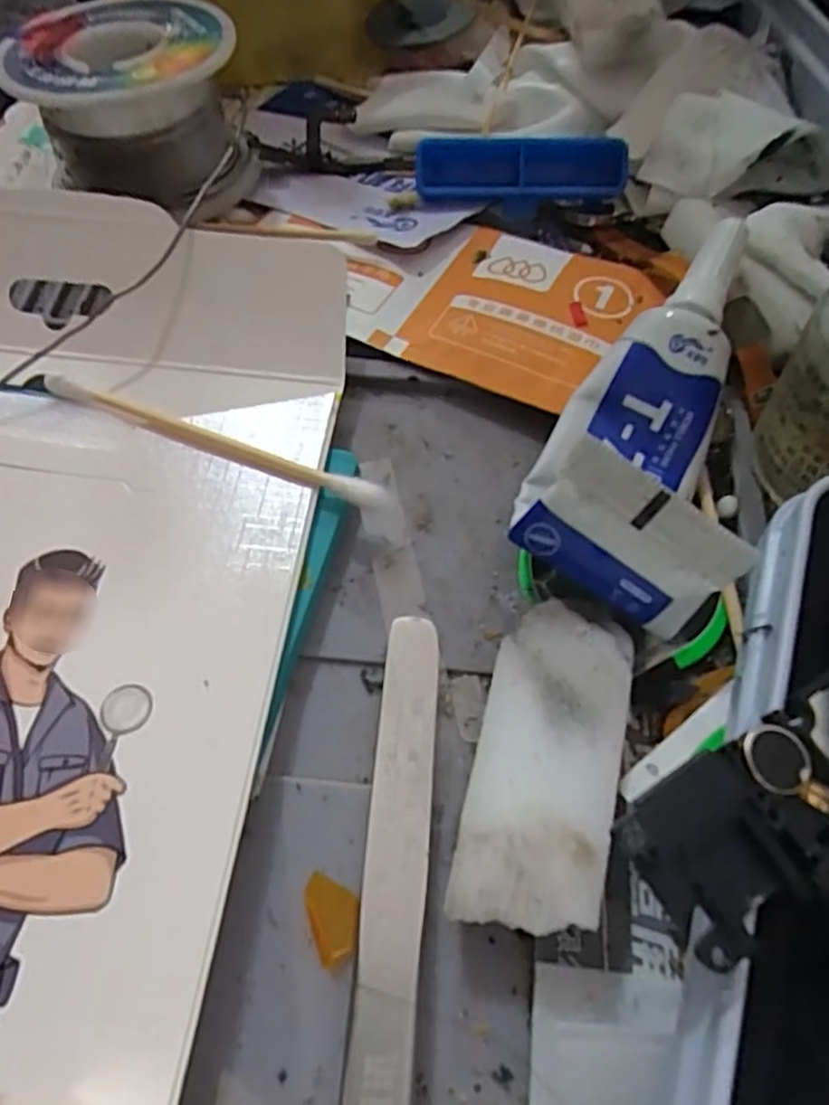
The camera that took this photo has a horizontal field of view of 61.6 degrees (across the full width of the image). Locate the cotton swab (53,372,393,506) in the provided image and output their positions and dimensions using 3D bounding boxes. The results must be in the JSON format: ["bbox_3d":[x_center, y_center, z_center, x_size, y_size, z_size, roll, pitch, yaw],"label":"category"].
[{"bbox_3d":[-0.038,-0.021,0.130,0.071,0.004,0.004,20,63,11],"label":"cotton swab"}]

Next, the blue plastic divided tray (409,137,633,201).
[{"bbox_3d":[0.027,-0.096,0.174,0.053,0.007,0.015,1,61,0],"label":"blue plastic divided tray"}]

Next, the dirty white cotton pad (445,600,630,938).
[{"bbox_3d":[0.019,0.031,0.104,0.019,0.016,0.045,13,62,7],"label":"dirty white cotton pad"}]

